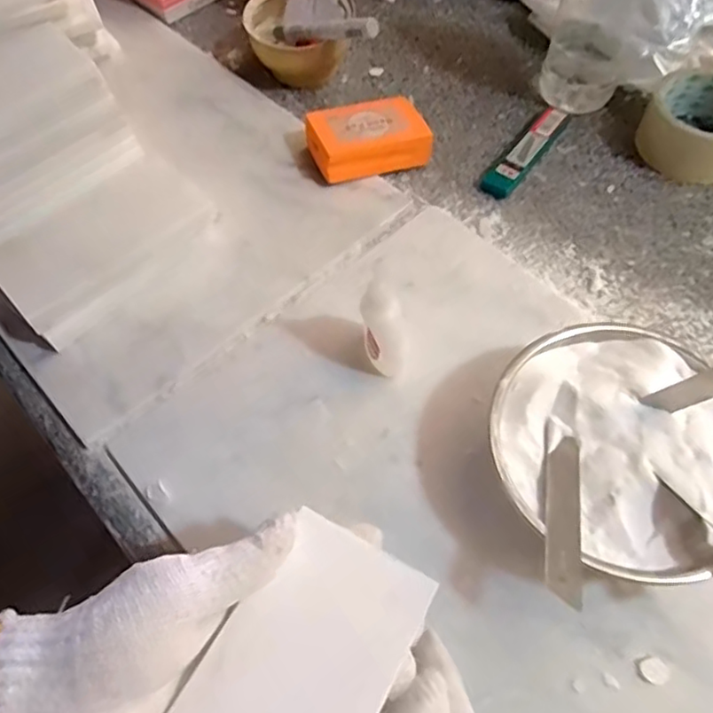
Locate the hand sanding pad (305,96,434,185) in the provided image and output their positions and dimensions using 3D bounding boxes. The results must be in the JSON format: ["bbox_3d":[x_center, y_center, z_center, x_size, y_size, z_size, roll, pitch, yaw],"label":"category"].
[{"bbox_3d":[0.009,-0.183,0.525,0.096,0.029,0.057,-17,61,-10],"label":"hand sanding pad"}]

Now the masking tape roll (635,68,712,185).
[{"bbox_3d":[0.289,-0.196,0.524,0.087,0.041,0.085,30,64,16],"label":"masking tape roll"}]

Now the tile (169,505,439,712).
[{"bbox_3d":[-0.029,0.143,0.261,0.073,0.008,0.147,29,57,16],"label":"tile"}]

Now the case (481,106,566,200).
[{"bbox_3d":[0.145,-0.175,0.536,0.025,0.014,0.109,34,65,18],"label":"case"}]

